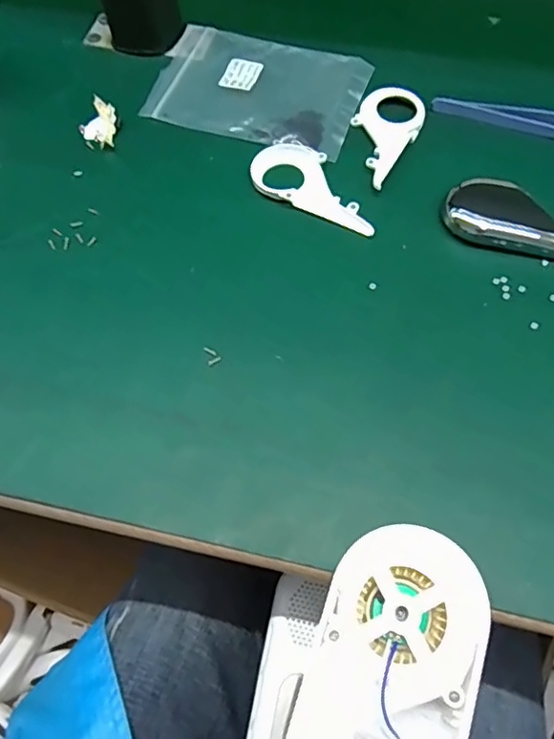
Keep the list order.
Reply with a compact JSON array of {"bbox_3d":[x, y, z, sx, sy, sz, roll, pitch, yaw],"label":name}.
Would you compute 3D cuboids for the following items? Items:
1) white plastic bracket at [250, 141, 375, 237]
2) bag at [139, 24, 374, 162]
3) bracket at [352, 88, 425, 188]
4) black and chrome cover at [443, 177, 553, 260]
[{"bbox_3d":[0.027,-0.122,0.374,0.091,0.007,0.048,24,67,12],"label":"white plastic bracket"},{"bbox_3d":[-0.015,-0.207,0.416,0.149,0.008,0.099,18,68,11],"label":"bag"},{"bbox_3d":[0.070,-0.162,0.390,0.046,0.005,0.086,29,68,14],"label":"bracket"},{"bbox_3d":[0.146,-0.094,0.354,0.080,0.015,0.039,22,66,11],"label":"black and chrome cover"}]

